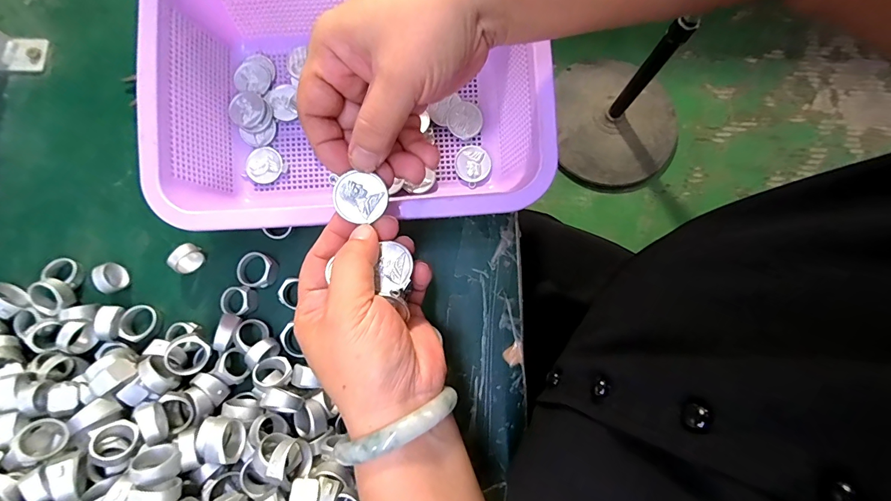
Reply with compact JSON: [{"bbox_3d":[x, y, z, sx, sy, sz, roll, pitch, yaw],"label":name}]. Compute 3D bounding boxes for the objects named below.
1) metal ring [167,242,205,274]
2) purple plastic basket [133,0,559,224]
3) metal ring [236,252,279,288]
[{"bbox_3d":[-0.197,0.007,0.314,0.015,0.021,0.023,37,81,6],"label":"metal ring"},{"bbox_3d":[-0.064,-0.109,0.299,0.267,0.093,0.188,-4,79,-1],"label":"purple plastic basket"},{"bbox_3d":[-0.146,0.016,0.317,0.029,0.014,0.026,18,80,3],"label":"metal ring"}]

